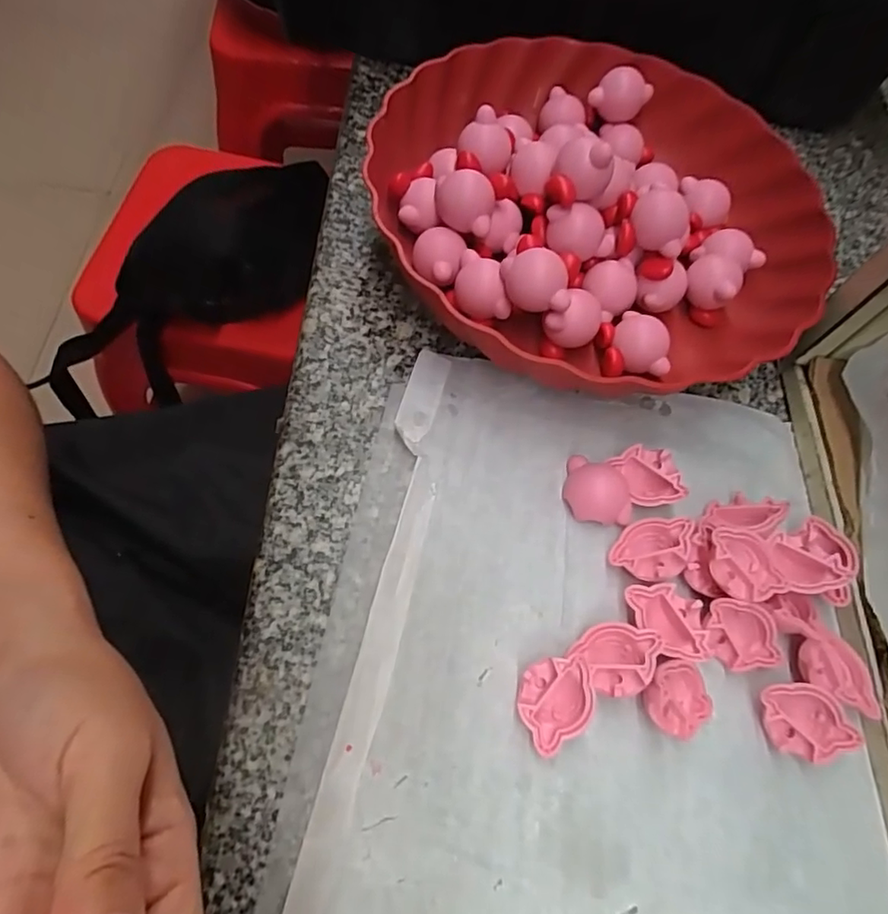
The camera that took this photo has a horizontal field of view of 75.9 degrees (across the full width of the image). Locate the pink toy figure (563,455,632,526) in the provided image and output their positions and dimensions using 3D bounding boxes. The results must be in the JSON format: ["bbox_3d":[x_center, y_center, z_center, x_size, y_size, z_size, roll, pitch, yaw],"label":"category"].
[{"bbox_3d":[0.071,0.015,0.261,0.029,0.014,0.030,7,63,-3],"label":"pink toy figure"}]

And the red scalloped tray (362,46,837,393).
[{"bbox_3d":[0.083,-0.137,0.310,0.239,0.051,0.237,-17,67,-14],"label":"red scalloped tray"}]

